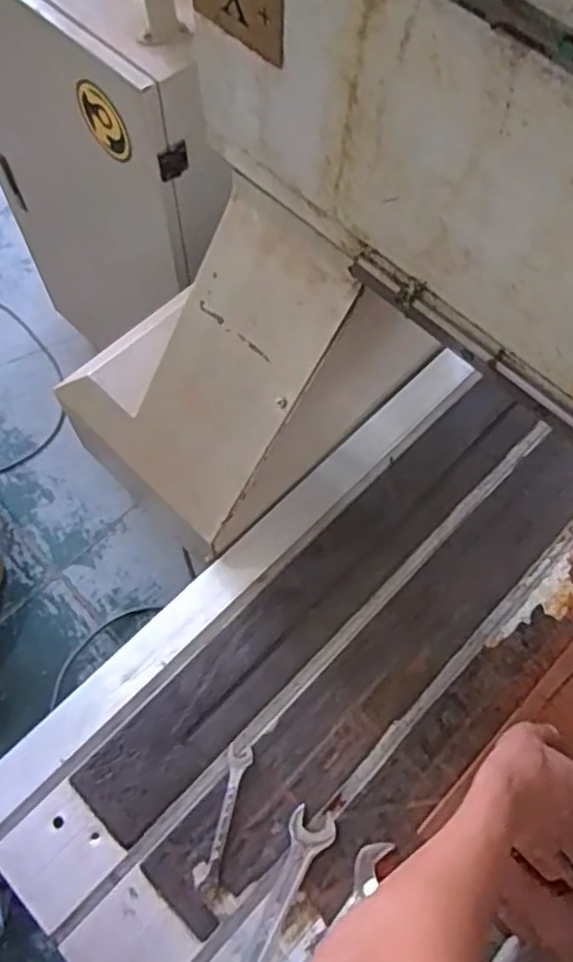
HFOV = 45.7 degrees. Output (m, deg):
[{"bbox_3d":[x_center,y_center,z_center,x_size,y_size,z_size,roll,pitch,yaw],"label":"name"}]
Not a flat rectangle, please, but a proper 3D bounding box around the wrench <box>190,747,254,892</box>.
[{"bbox_3d":[-0.059,0.306,0.619,0.023,0.004,0.119,15,67,5],"label":"wrench"}]

